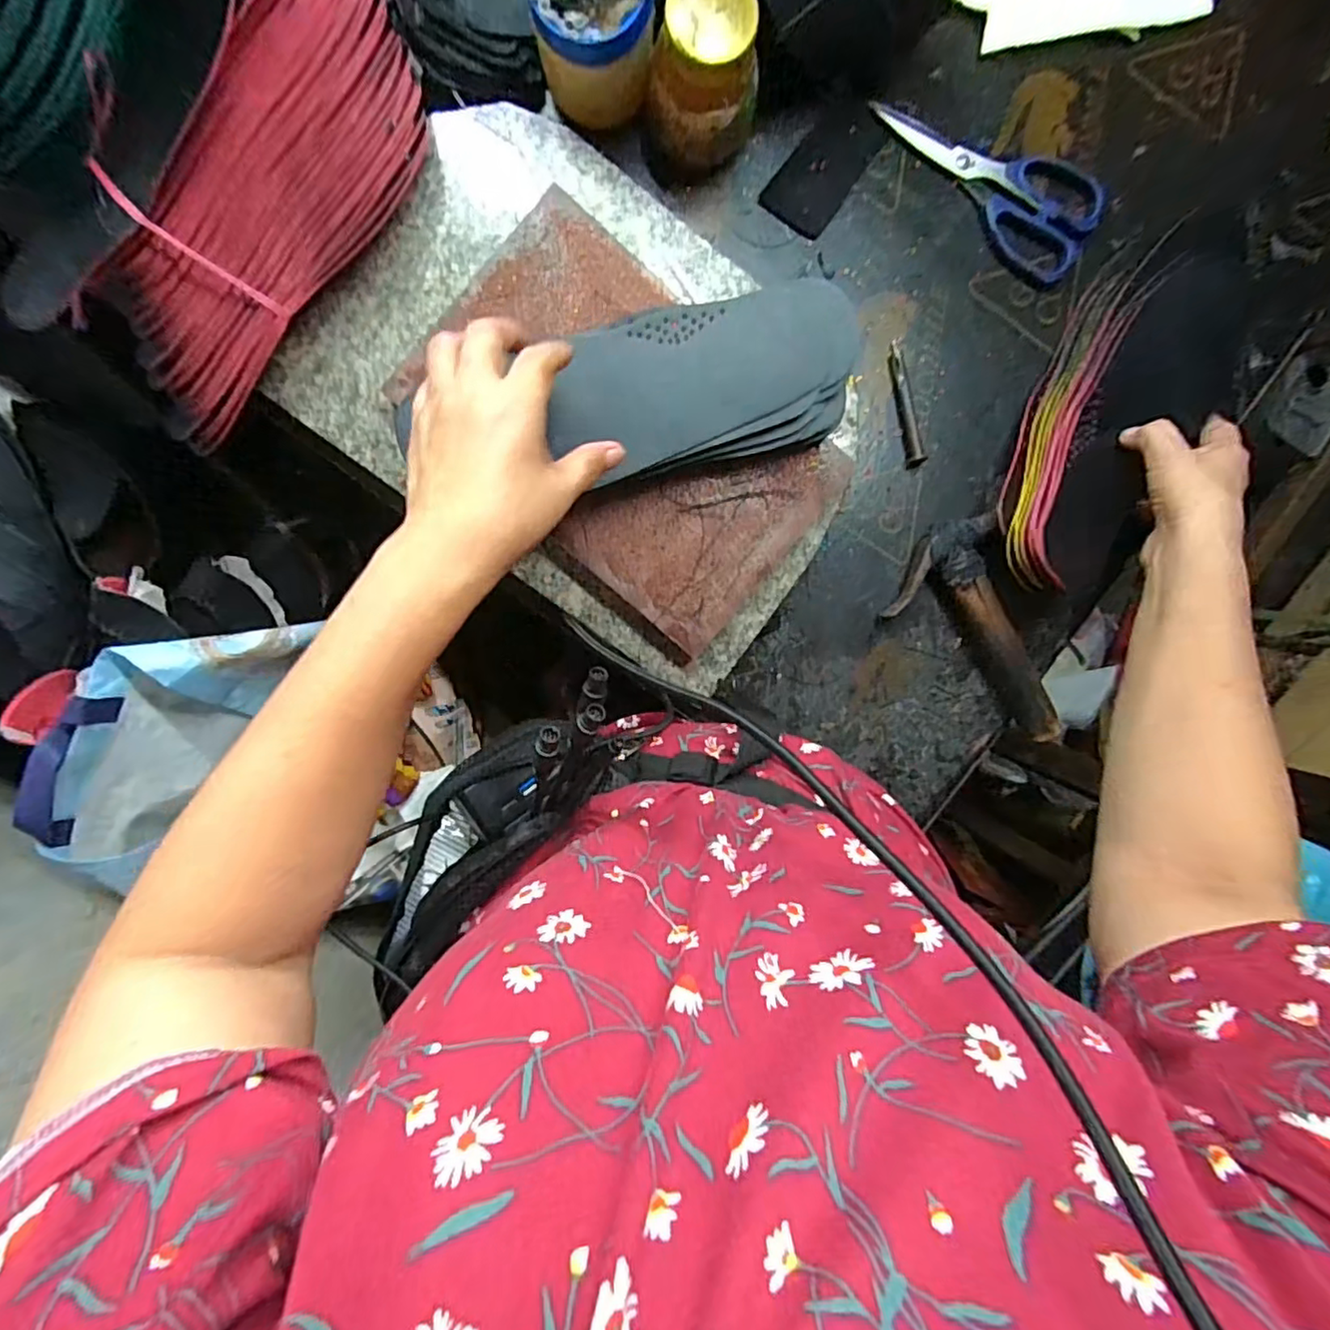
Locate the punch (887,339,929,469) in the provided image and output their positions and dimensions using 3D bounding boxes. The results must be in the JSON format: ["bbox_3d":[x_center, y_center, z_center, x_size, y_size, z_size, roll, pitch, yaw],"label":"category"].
[{"bbox_3d":[0.183,-0.198,0.473,0.014,0.009,0.094,-14,97,-3],"label":"punch"}]

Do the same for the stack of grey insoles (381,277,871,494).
[{"bbox_3d":[0.026,-0.181,0.408,0.191,0.038,0.092,-13,97,-5],"label":"stack of grey insoles"}]

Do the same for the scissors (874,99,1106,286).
[{"bbox_3d":[0.241,-0.365,0.457,0.181,0.014,0.083,38,92,-7],"label":"scissors"}]

